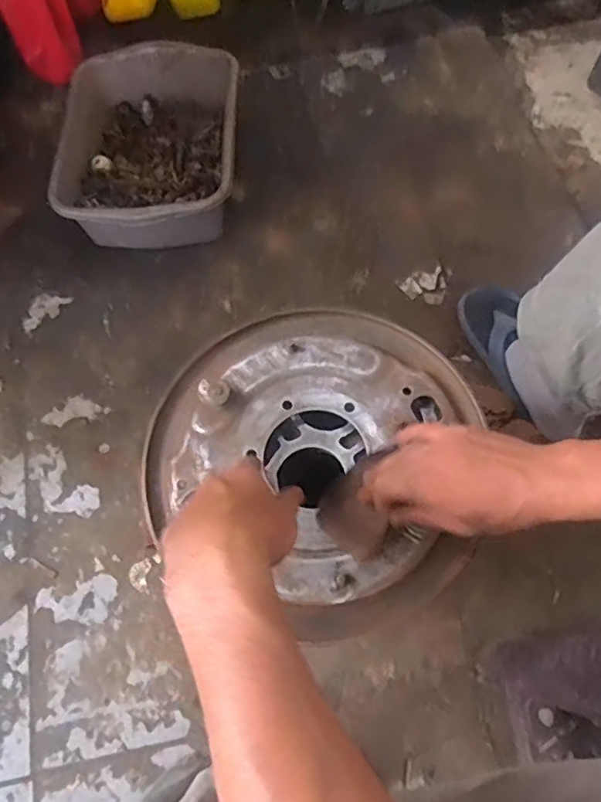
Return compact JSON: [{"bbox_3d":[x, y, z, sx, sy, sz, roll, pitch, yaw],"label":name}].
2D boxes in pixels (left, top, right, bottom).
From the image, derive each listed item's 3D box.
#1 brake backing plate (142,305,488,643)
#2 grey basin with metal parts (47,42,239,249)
[{"bbox_3d":[0.018,0.038,0.555,0.297,0.030,0.275,0,67,1],"label":"brake backing plate"},{"bbox_3d":[-0.231,-0.387,0.975,0.268,0.121,0.338,-3,67,-1],"label":"grey basin with metal parts"}]

